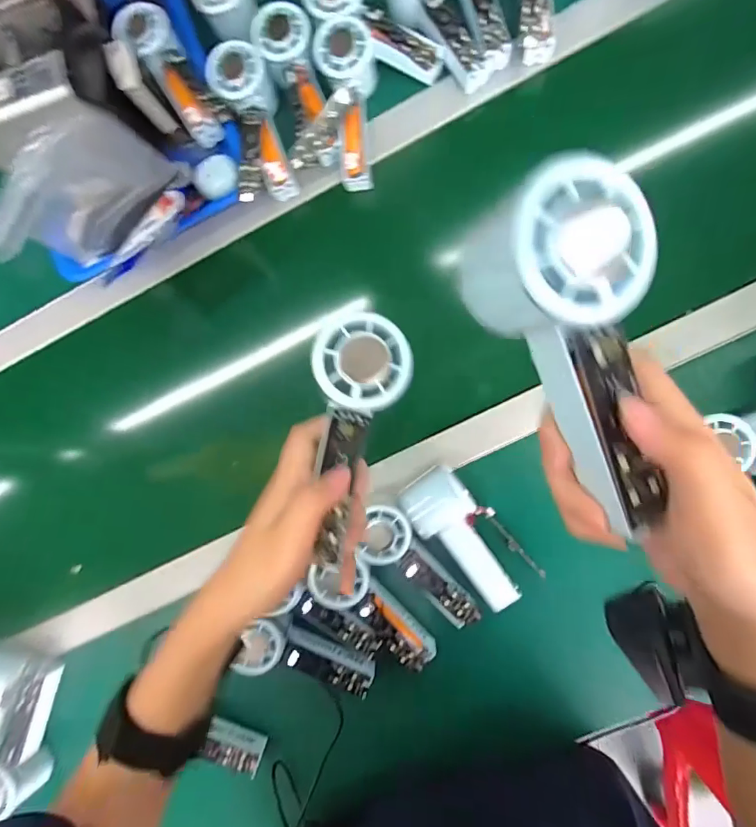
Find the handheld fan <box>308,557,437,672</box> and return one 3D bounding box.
[{"bbox_3d":[-0.001,0.188,0.449,0.144,0.026,0.051,39,94,-9],"label":"handheld fan"}]

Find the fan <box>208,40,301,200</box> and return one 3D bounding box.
[{"bbox_3d":[-0.131,-0.306,0.490,0.061,0.044,0.153,-13,101,8],"label":"fan"}]

